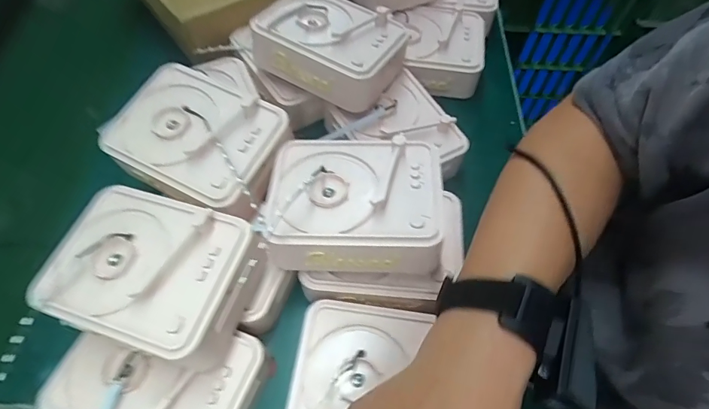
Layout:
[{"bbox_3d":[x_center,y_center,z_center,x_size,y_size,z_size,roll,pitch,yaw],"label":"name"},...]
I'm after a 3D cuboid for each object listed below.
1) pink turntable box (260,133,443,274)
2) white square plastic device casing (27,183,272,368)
[{"bbox_3d":[0.000,0.001,0.326,0.126,0.055,0.104,0,60,0],"label":"pink turntable box"},{"bbox_3d":[-0.137,0.047,0.294,0.129,0.052,0.101,16,62,9],"label":"white square plastic device casing"}]

